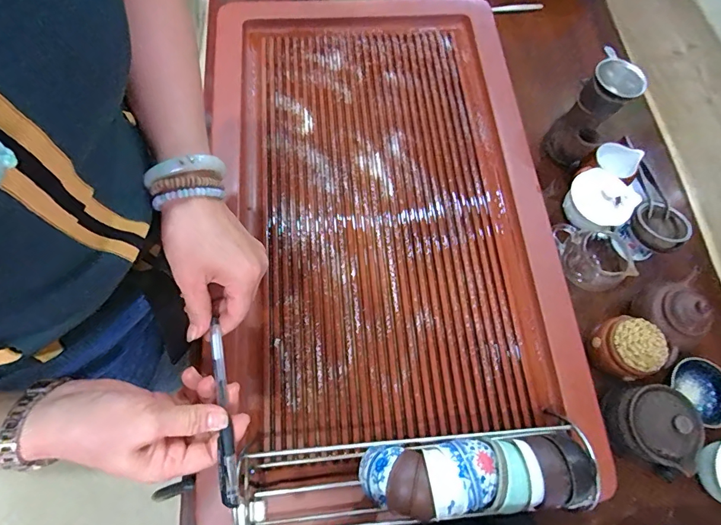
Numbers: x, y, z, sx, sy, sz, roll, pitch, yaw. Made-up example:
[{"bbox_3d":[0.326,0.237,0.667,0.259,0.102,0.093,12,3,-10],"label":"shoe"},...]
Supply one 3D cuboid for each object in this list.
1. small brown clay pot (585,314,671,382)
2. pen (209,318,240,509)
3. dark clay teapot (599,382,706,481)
[{"bbox_3d":[0.339,0.112,0.521,0.069,0.086,0.065,1,69,-3],"label":"small brown clay pot"},{"bbox_3d":[-0.112,0.118,0.328,0.012,0.009,0.142,-13,69,-5],"label":"pen"},{"bbox_3d":[0.344,0.192,0.485,0.090,0.091,0.103,-41,77,-17],"label":"dark clay teapot"}]

